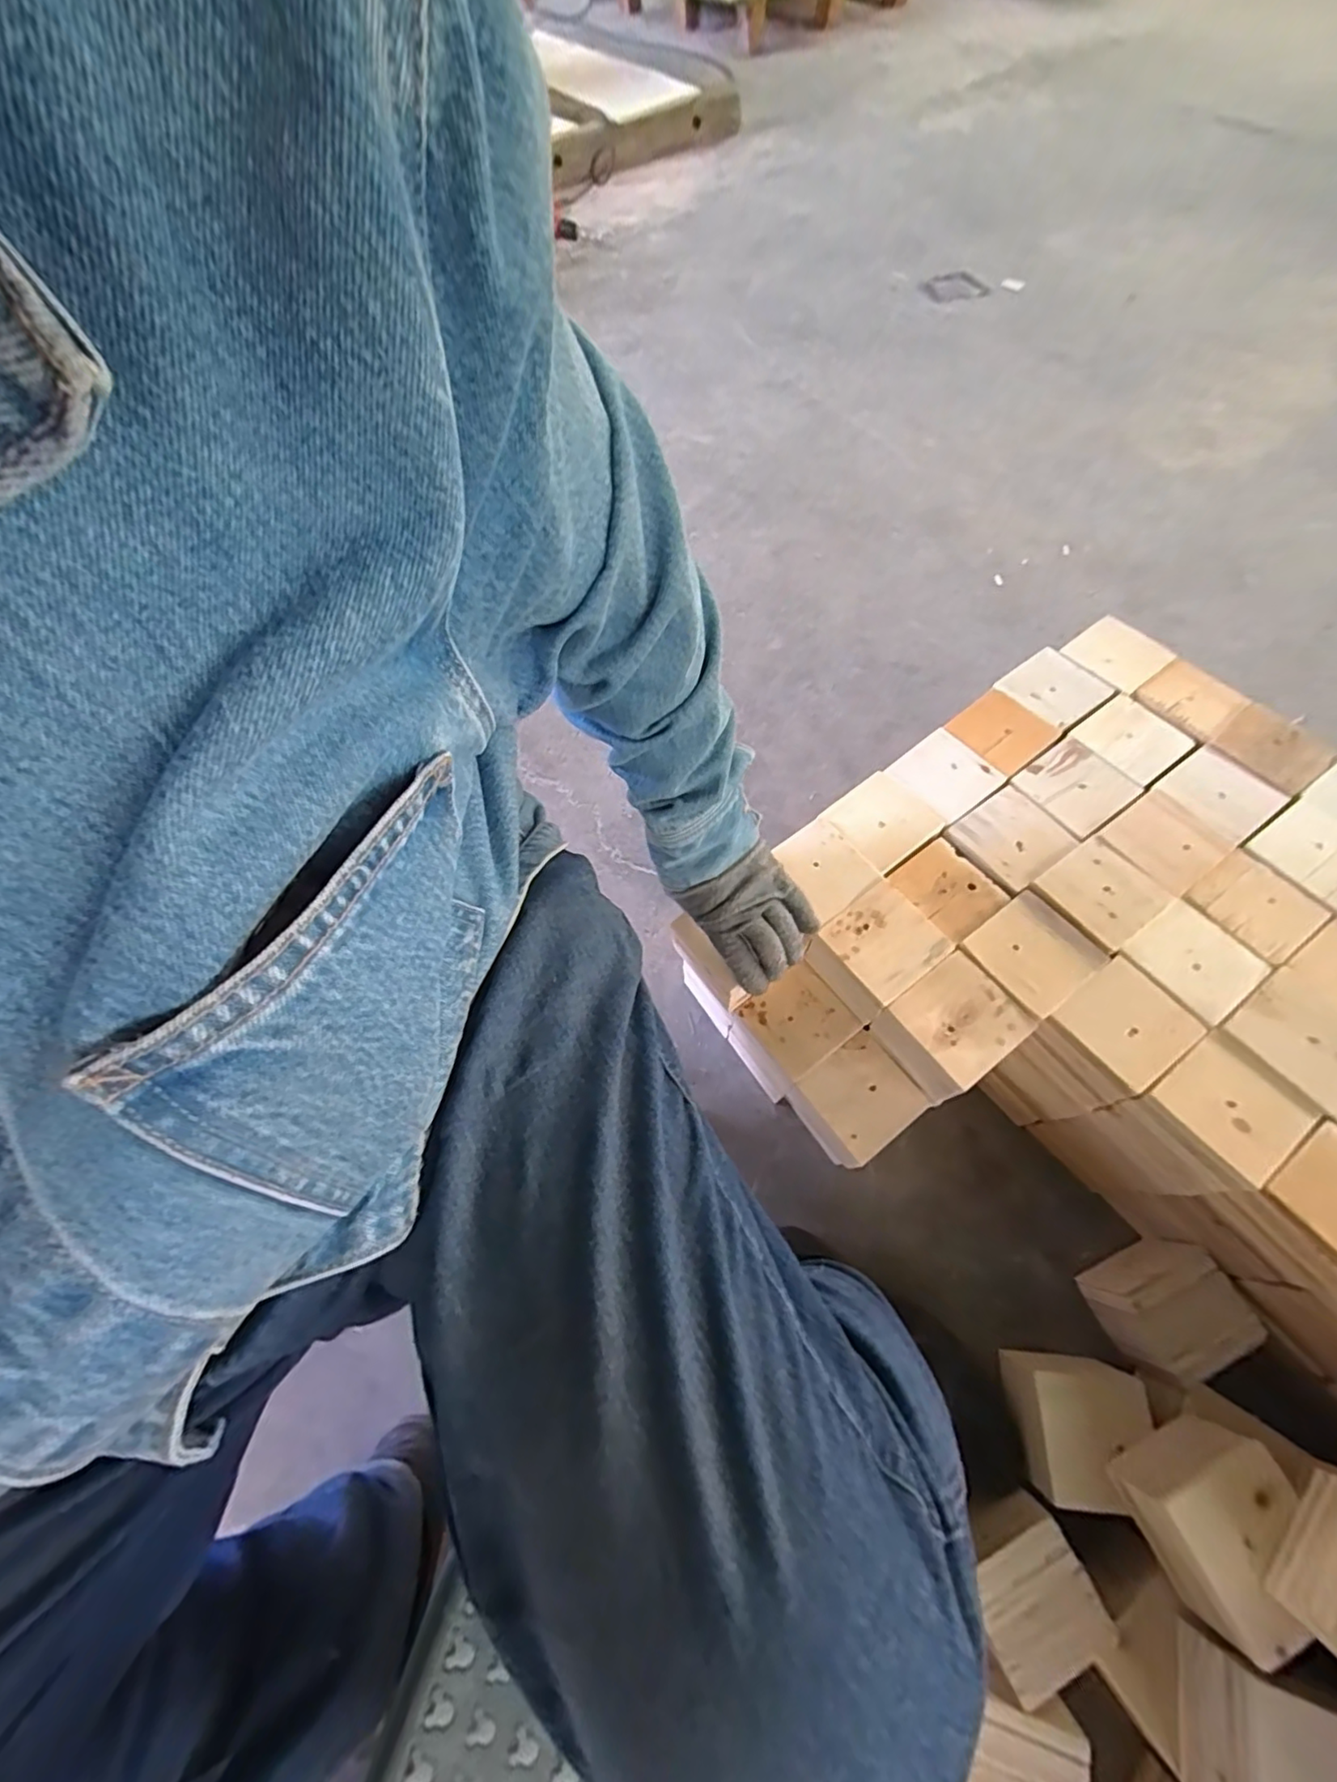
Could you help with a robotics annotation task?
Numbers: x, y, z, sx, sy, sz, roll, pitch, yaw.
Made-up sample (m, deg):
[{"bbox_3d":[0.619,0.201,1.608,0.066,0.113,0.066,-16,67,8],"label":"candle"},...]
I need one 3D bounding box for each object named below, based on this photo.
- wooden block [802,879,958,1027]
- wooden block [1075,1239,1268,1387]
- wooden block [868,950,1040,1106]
[{"bbox_3d":[0.205,0.064,0.612,0.101,0.079,0.091,-35,67,-13],"label":"wooden block"},{"bbox_3d":[0.487,0.414,0.606,0.100,0.100,0.090,-19,64,-8],"label":"wooden block"},{"bbox_3d":[0.264,0.132,0.585,0.098,0.085,0.093,-34,67,-13],"label":"wooden block"}]

